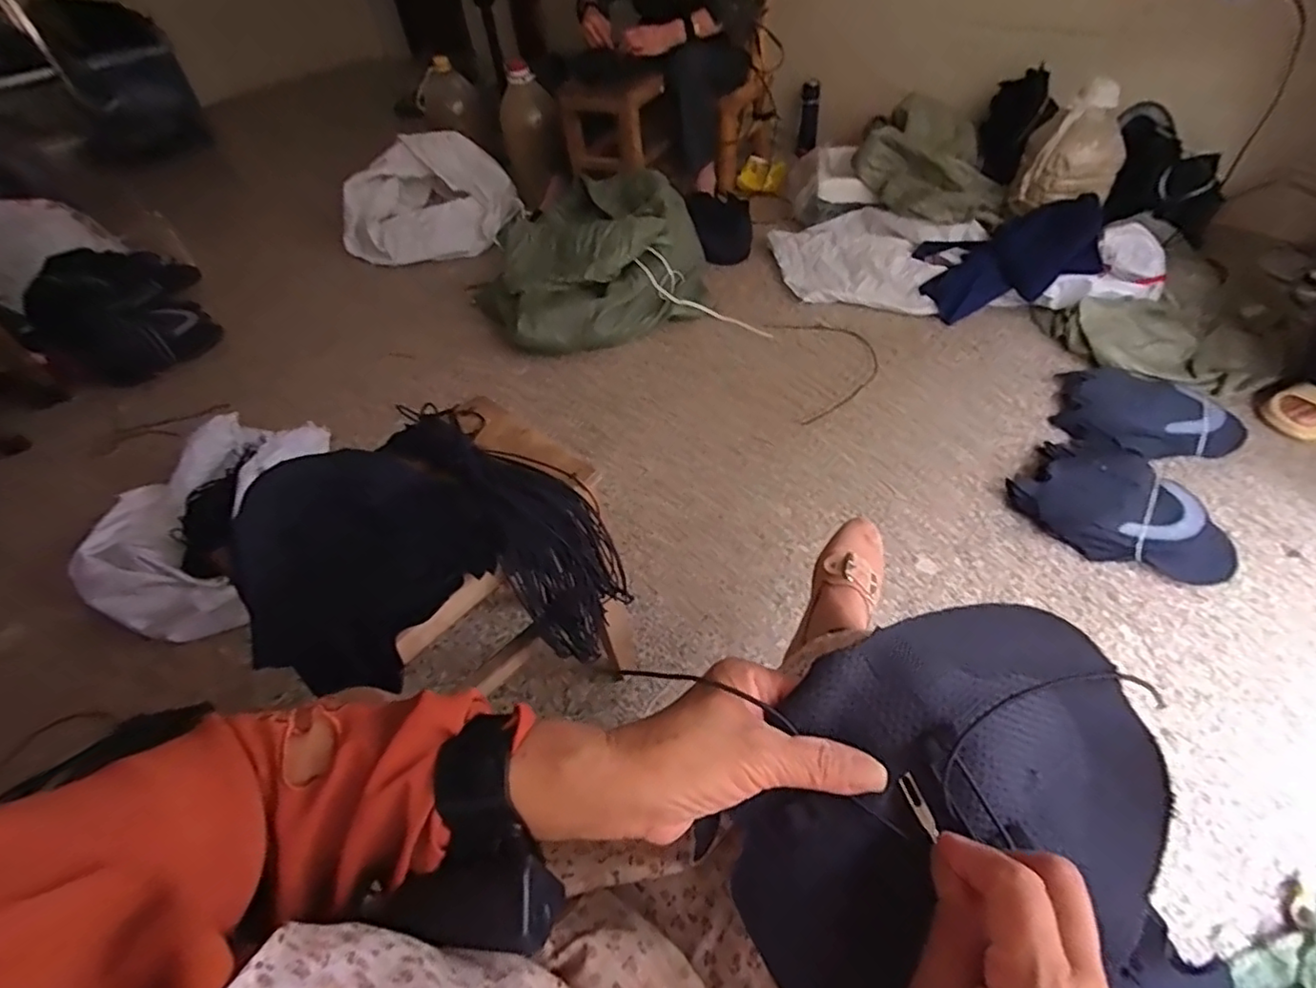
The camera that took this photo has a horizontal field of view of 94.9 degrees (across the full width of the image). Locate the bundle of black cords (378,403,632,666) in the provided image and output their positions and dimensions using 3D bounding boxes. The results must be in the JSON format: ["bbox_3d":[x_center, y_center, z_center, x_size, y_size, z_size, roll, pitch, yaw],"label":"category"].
[{"bbox_3d":[-0.164,0.034,0.685,0.257,0.195,0.111,33,60,30],"label":"bundle of black cords"}]

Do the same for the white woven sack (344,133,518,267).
[{"bbox_3d":[-0.630,-0.801,1.664,0.305,0.236,0.413,20,54,22],"label":"white woven sack"}]

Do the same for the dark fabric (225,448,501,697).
[{"bbox_3d":[-0.290,0.052,0.572,0.243,0.044,0.203,29,58,28],"label":"dark fabric"}]

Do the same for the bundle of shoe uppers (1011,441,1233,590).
[{"bbox_3d":[0.762,0.019,0.992,0.316,0.065,0.215,27,57,27],"label":"bundle of shoe uppers"}]

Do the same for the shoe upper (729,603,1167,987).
[{"bbox_3d":[0.133,0.147,0.277,0.222,0.076,0.148,-25,54,-17],"label":"shoe upper"}]

